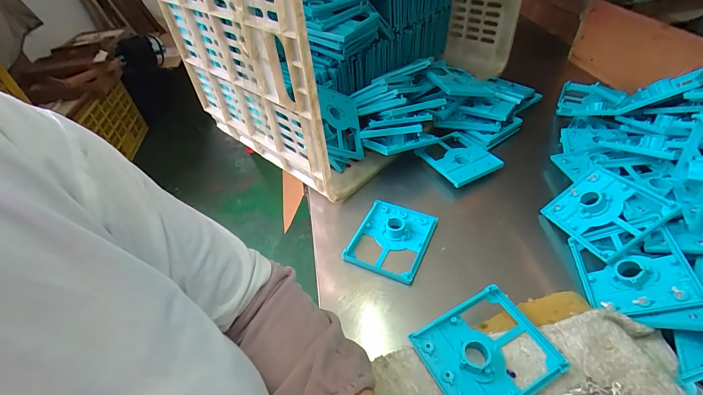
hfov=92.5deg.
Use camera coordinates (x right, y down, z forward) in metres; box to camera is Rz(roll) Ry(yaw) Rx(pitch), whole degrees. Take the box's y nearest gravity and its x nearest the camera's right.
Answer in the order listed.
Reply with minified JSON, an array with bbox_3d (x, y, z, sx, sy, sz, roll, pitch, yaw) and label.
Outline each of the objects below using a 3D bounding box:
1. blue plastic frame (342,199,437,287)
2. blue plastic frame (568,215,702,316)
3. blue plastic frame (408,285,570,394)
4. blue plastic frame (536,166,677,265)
[{"bbox_3d":[0.056,0.055,0.468,0.096,0.023,0.114,17,49,22],"label":"blue plastic frame"},{"bbox_3d":[0.316,0.078,0.385,0.098,0.022,0.112,-26,33,34],"label":"blue plastic frame"},{"bbox_3d":[0.132,0.148,0.326,0.115,0.020,0.096,-23,47,-16],"label":"blue plastic frame"},{"bbox_3d":[0.324,0.016,0.435,0.100,0.023,0.114,-45,33,12],"label":"blue plastic frame"}]

